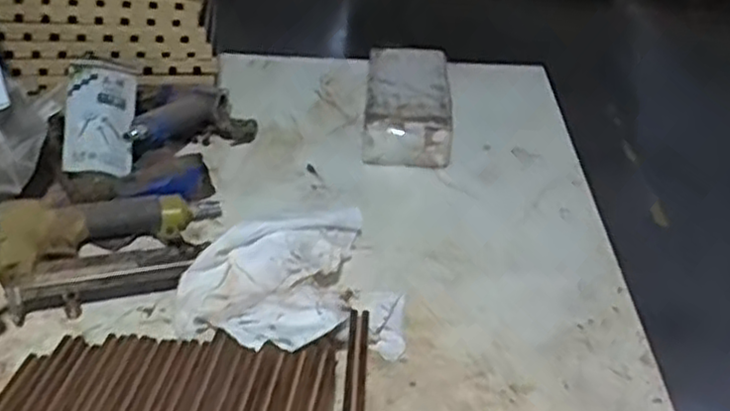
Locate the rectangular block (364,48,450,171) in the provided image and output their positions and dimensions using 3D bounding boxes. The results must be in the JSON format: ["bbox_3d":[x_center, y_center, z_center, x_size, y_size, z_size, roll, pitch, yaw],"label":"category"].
[{"bbox_3d":[0.056,-0.126,0.936,0.107,0.081,0.189,5,34,0],"label":"rectangular block"}]

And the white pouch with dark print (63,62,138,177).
[{"bbox_3d":[-0.288,-0.098,0.796,0.068,0.012,0.145,7,57,-25],"label":"white pouch with dark print"}]

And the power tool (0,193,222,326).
[{"bbox_3d":[-0.242,0.041,0.696,0.202,0.039,0.138,-4,37,-13],"label":"power tool"}]

